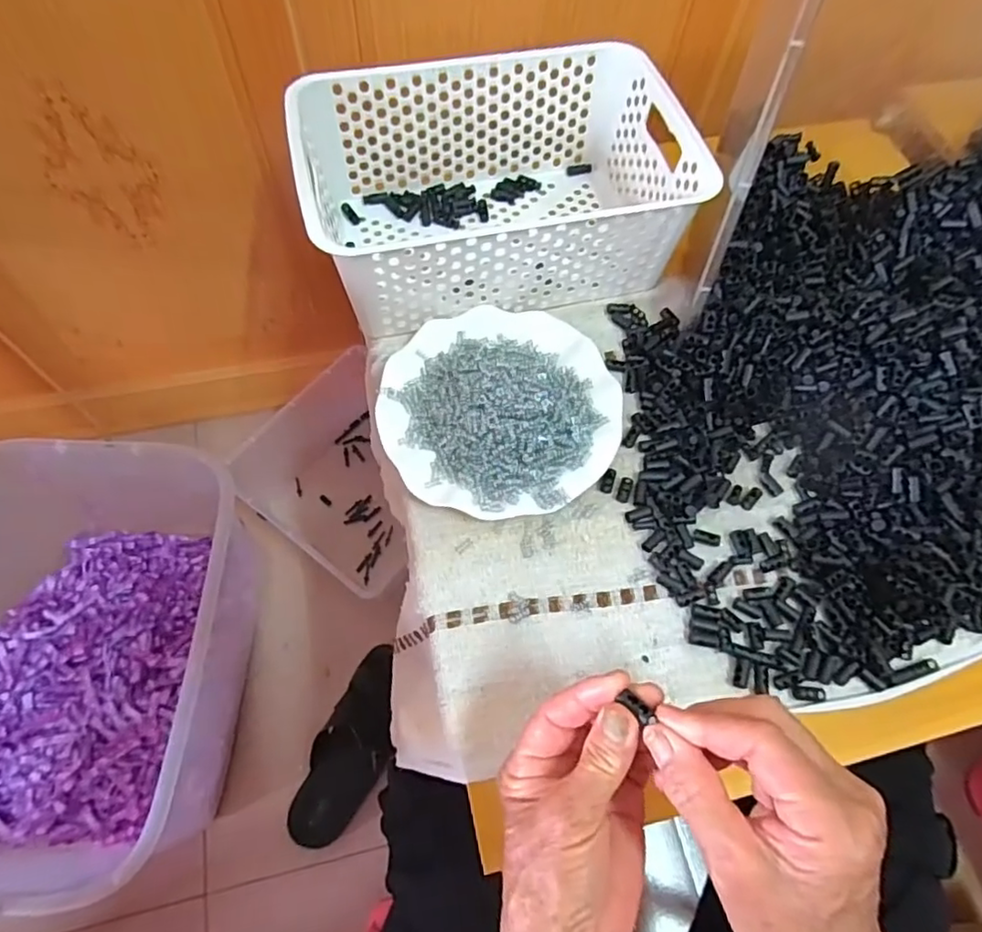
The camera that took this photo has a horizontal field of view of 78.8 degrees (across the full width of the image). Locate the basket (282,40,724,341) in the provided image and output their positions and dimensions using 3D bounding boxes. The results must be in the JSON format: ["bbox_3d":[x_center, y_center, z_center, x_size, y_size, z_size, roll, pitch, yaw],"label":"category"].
[{"bbox_3d":[0.000,-0.237,0.518,0.303,0.113,0.202,-13,65,-10],"label":"basket"}]

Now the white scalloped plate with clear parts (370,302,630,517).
[{"bbox_3d":[0.010,-0.053,0.453,0.181,0.037,0.179,1,64,-3],"label":"white scalloped plate with clear parts"}]

